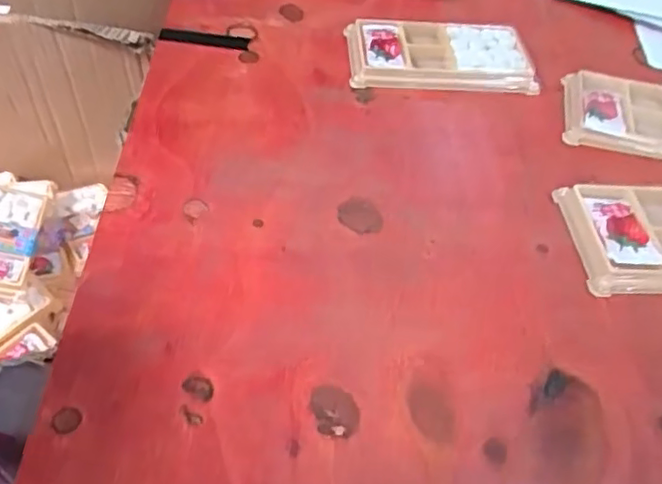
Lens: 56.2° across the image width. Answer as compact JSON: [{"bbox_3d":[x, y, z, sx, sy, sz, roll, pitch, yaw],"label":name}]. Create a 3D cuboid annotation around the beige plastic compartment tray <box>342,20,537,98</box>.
[{"bbox_3d":[0.082,-0.139,0.461,0.133,0.012,0.076,1,48,-4],"label":"beige plastic compartment tray"}]

